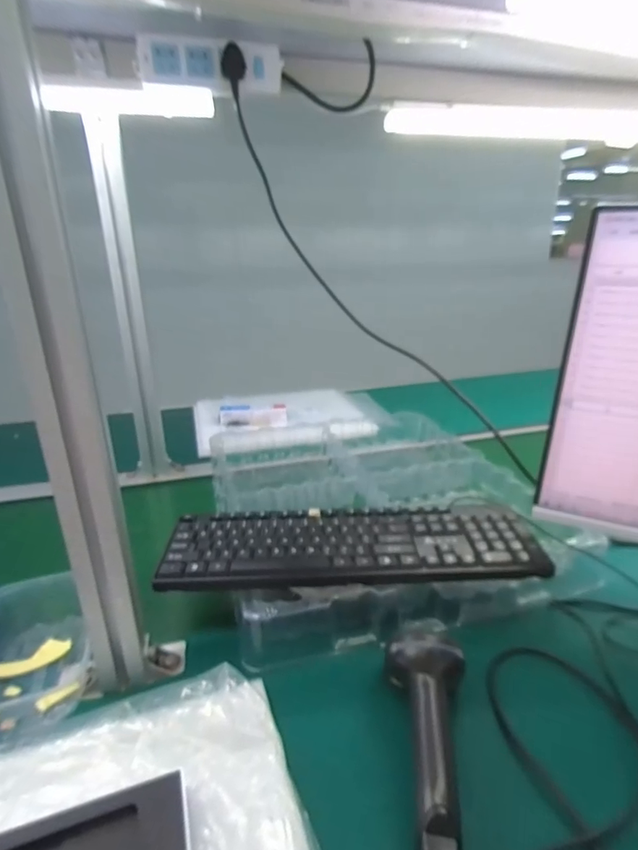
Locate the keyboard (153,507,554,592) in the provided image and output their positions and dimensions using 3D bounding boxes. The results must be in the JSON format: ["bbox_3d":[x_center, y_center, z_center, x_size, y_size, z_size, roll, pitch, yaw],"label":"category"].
[{"bbox_3d":[0.035,0.138,0.523,0.404,0.028,0.117,-1,21,-1],"label":"keyboard"}]

